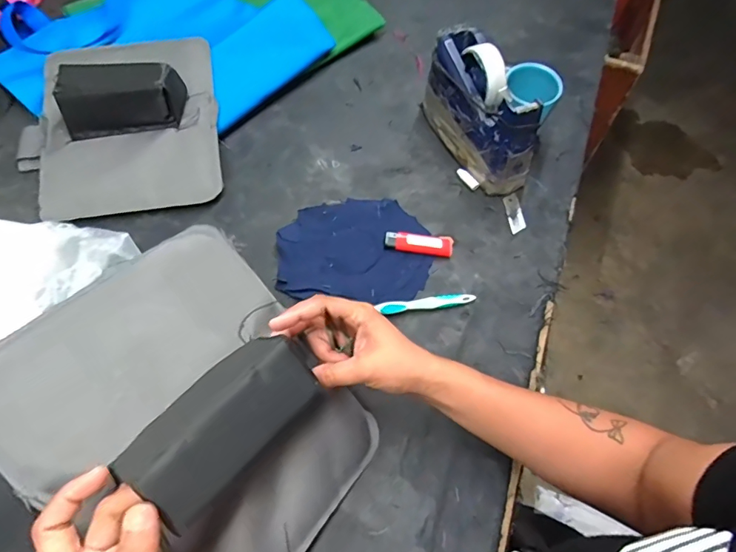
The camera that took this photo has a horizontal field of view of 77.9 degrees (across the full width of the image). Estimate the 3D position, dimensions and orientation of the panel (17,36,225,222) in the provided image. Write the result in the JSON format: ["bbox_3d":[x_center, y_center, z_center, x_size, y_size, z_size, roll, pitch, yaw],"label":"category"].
[{"bbox_3d":[-0.326,-0.198,0.581,0.254,0.073,0.248,-11,75,-7],"label":"panel"}]

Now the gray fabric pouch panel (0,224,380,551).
[{"bbox_3d":[-0.109,0.109,0.339,0.274,0.071,0.212,50,55,-8],"label":"gray fabric pouch panel"}]

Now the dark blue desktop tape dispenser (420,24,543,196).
[{"bbox_3d":[0.143,-0.219,0.600,0.066,0.120,0.208,-18,62,-13],"label":"dark blue desktop tape dispenser"}]

